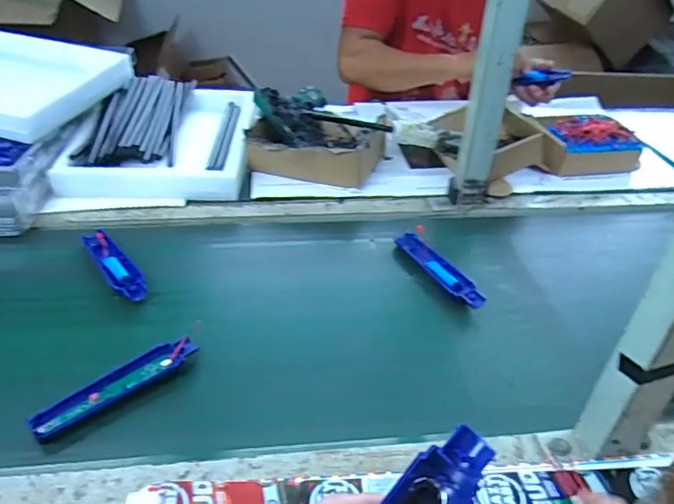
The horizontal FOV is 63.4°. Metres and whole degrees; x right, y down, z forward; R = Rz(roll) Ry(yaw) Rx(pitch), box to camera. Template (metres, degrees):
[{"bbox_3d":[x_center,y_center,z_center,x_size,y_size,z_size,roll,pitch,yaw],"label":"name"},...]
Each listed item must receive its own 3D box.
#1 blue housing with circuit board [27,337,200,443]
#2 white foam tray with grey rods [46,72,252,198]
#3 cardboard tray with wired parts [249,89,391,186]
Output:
[{"bbox_3d":[-0.229,0.136,0.568,0.168,0.019,0.033,-26,46,-32],"label":"blue housing with circuit board"},{"bbox_3d":[-0.298,-0.217,0.984,0.288,0.059,0.377,4,37,-3],"label":"white foam tray with grey rods"},{"bbox_3d":[-0.030,-0.217,0.969,0.223,0.092,0.235,10,37,6],"label":"cardboard tray with wired parts"}]

